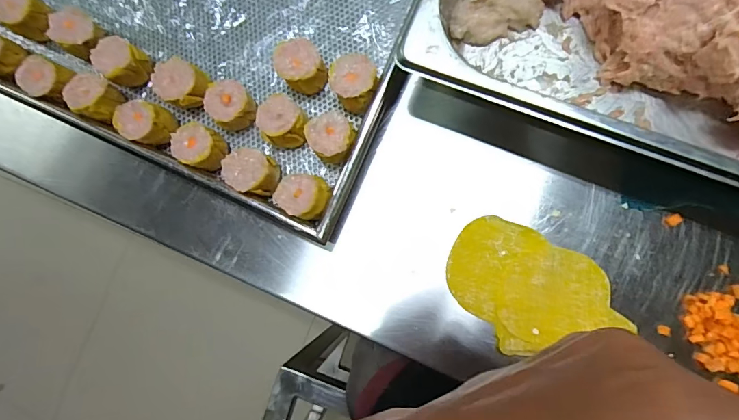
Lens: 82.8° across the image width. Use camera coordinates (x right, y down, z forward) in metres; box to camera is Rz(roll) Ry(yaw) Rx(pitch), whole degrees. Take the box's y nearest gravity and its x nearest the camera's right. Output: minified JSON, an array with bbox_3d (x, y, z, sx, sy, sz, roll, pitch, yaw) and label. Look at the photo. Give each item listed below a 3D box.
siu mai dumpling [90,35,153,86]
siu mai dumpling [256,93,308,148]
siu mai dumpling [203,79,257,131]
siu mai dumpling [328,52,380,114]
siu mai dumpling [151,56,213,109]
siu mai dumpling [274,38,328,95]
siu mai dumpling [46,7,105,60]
[{"bbox_3d":[-0.207,-0.124,0.354,0.042,0.028,0.034,32,90,9],"label":"siu mai dumpling"},{"bbox_3d":[-0.068,-0.071,0.339,0.039,0.030,0.037,-1,86,7],"label":"siu mai dumpling"},{"bbox_3d":[-0.112,-0.085,0.347,0.035,0.030,0.037,-1,86,7],"label":"siu mai dumpling"},{"bbox_3d":[-0.010,-0.098,0.330,0.034,0.036,0.038,-31,82,4],"label":"siu mai dumpling"},{"bbox_3d":[-0.153,-0.103,0.346,0.040,0.027,0.033,25,89,9],"label":"siu mai dumpling"},{"bbox_3d":[-0.054,-0.114,0.339,0.033,0.036,0.035,-1,86,7],"label":"siu mai dumpling"},{"bbox_3d":[-0.246,-0.149,0.359,0.037,0.031,0.034,-1,86,7],"label":"siu mai dumpling"}]

